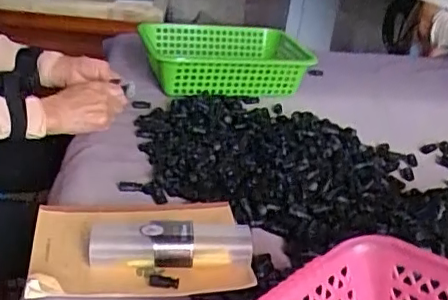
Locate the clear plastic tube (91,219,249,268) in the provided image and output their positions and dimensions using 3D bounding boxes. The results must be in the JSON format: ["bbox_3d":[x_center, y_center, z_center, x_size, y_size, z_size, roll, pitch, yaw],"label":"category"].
[{"bbox_3d":[-0.052,0.092,0.560,0.154,0.035,0.037,4,27,-7],"label":"clear plastic tube"}]

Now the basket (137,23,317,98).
[{"bbox_3d":[0.012,-0.175,1.077,0.319,0.092,0.238,-1,28,-16],"label":"basket"}]

